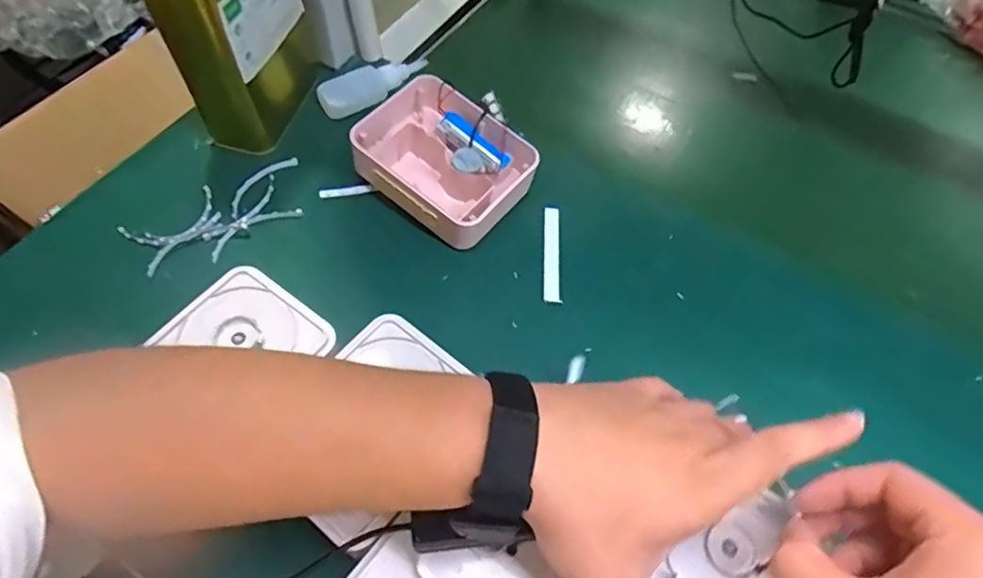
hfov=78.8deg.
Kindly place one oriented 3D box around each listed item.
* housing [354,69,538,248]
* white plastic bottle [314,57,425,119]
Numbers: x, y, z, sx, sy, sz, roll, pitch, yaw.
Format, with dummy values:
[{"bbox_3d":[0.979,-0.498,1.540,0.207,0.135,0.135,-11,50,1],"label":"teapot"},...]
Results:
[{"bbox_3d":[-0.039,-0.101,0.490,0.129,0.056,0.108,36,64,18],"label":"housing"},{"bbox_3d":[-0.107,-0.189,0.549,0.107,0.023,0.028,-27,63,-17],"label":"white plastic bottle"}]

